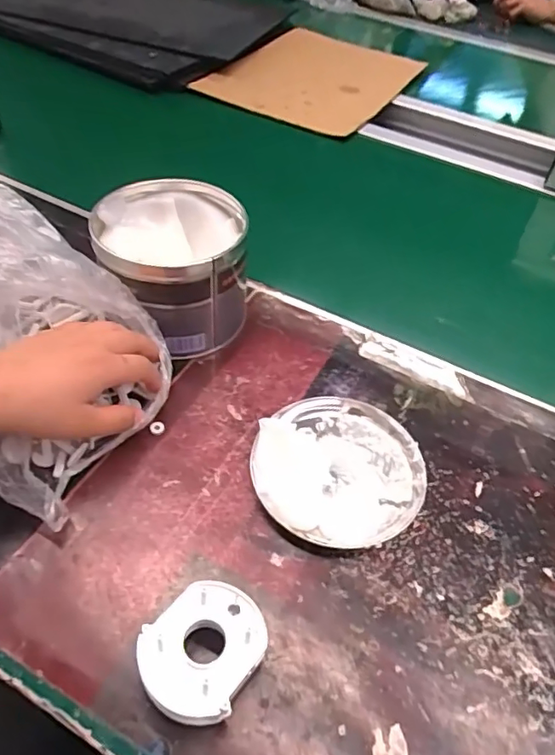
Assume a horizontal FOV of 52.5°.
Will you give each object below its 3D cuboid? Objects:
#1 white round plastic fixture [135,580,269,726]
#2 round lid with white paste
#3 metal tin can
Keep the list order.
[{"bbox_3d":[-0.042,0.158,0.324,0.061,0.031,0.072,34,52,23],"label":"white round plastic fixture"},{"bbox_3d":[0.046,0.066,0.424,0.129,0.016,0.122,3,46,-4],"label":"round lid with white paste"},{"bbox_3d":[-0.093,-0.095,0.502,0.128,0.101,0.125,-1,47,-8],"label":"metal tin can"}]

